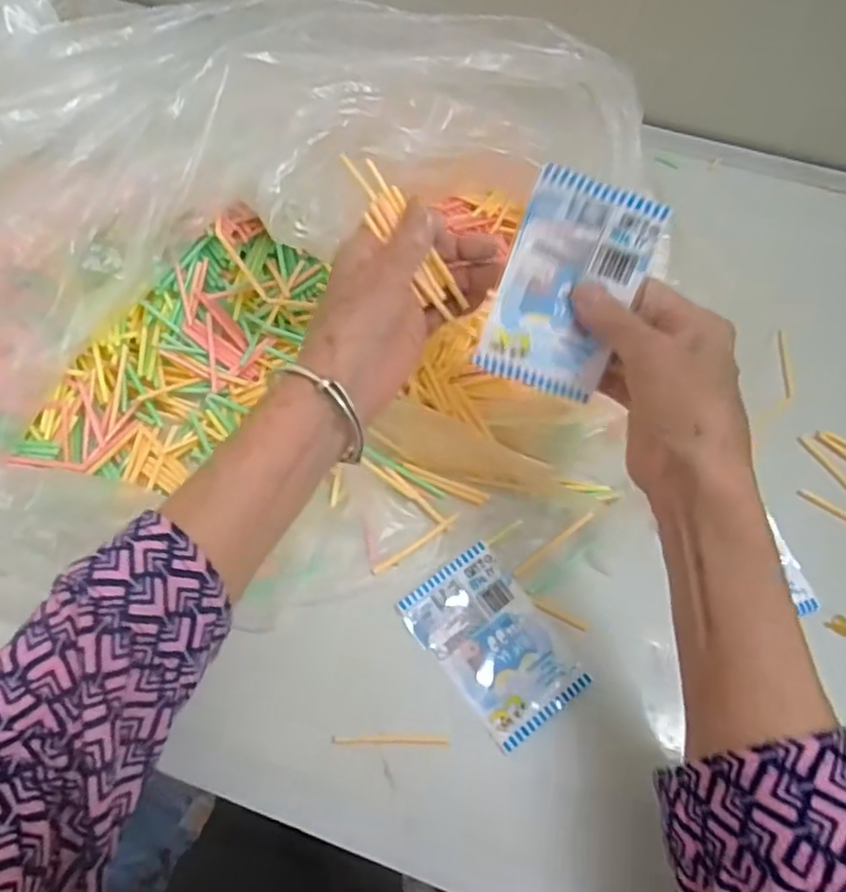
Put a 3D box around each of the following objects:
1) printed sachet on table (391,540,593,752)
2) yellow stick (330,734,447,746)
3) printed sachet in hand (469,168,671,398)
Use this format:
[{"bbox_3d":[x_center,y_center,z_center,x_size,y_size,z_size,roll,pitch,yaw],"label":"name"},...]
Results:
[{"bbox_3d":[0.041,0.116,0.397,0.066,0.006,0.102,-33,68,-16],"label":"printed sachet on table"},{"bbox_3d":[-0.018,0.164,0.374,0.064,0.004,0.006,1,61,0],"label":"yellow stick"},{"bbox_3d":[0.074,-0.081,0.342,0.065,0.008,0.105,20,99,0],"label":"printed sachet in hand"}]

